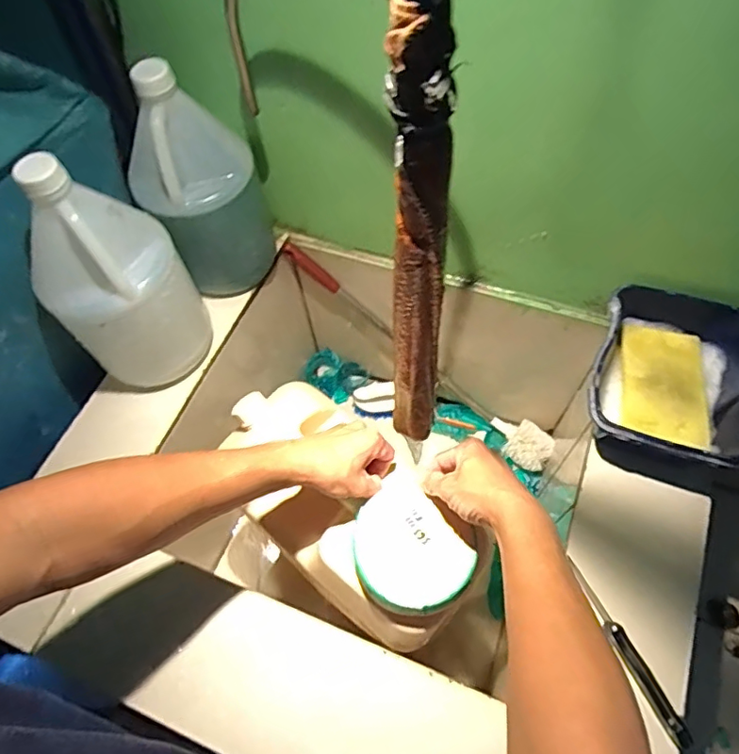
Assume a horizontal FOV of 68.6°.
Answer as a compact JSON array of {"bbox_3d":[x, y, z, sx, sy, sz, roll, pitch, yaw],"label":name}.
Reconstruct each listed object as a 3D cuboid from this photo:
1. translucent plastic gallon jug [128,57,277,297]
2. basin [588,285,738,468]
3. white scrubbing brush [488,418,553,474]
[{"bbox_3d":[-0.209,-0.236,0.669,0.143,0.274,0.125,-18,62,-6],"label":"translucent plastic gallon jug"},{"bbox_3d":[0.340,0.001,0.625,0.160,0.083,0.219,20,65,14],"label":"basin"},{"bbox_3d":[0.270,0.114,0.967,0.117,0.039,0.071,32,68,19],"label":"white scrubbing brush"}]

